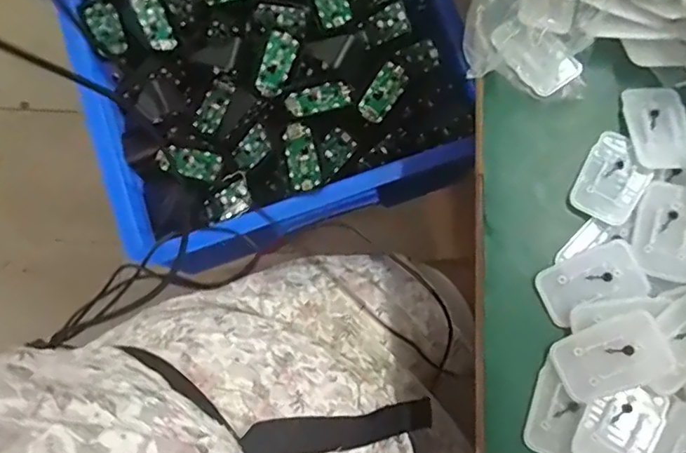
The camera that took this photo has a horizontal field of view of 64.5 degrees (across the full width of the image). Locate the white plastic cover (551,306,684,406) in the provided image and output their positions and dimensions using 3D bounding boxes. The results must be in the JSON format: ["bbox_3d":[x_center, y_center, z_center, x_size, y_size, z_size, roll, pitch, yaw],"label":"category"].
[{"bbox_3d":[0.182,0.088,0.369,0.072,0.008,0.046,-27,73,16],"label":"white plastic cover"}]

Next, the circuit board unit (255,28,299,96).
[{"bbox_3d":[-0.066,-0.165,0.555,0.034,0.004,0.064,12,103,-34],"label":"circuit board unit"}]

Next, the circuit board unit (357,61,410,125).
[{"bbox_3d":[0.042,-0.140,0.569,0.035,0.007,0.063,39,87,-17],"label":"circuit board unit"}]

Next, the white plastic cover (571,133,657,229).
[{"bbox_3d":[0.202,-0.035,0.409,0.046,0.011,0.065,33,78,8],"label":"white plastic cover"}]

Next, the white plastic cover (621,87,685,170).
[{"bbox_3d":[0.241,-0.076,0.414,0.043,0.008,0.067,-2,76,0],"label":"white plastic cover"}]

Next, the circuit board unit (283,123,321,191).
[{"bbox_3d":[-0.042,-0.069,0.545,0.032,0.012,0.066,-11,95,-2],"label":"circuit board unit"}]

